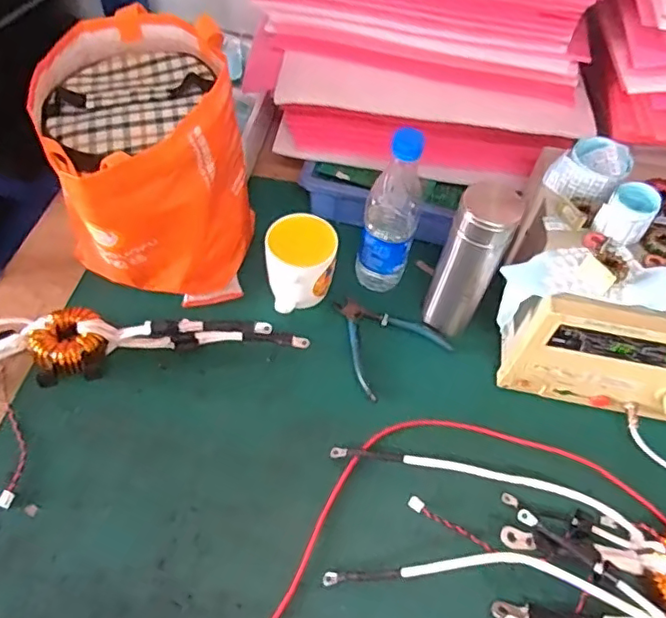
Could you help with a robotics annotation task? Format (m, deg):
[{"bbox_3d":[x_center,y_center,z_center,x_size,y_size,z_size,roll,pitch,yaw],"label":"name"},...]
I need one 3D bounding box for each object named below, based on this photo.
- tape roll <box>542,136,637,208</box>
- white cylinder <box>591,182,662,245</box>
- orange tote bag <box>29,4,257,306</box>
[{"bbox_3d":[0.280,-0.150,0.624,0.070,0.038,0.078,36,60,18],"label":"tape roll"},{"bbox_3d":[0.301,-0.096,0.582,0.049,0.045,0.045,38,61,19],"label":"white cylinder"},{"bbox_3d":[-0.209,-0.164,0.669,0.201,0.239,0.235,-10,57,-12],"label":"orange tote bag"}]

